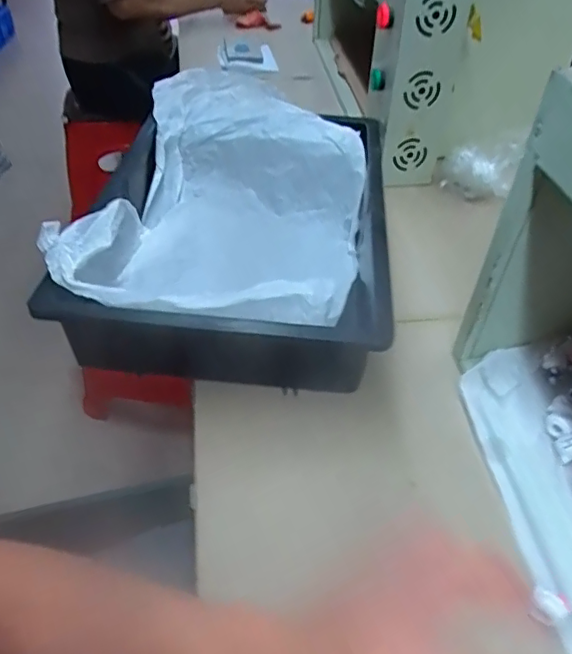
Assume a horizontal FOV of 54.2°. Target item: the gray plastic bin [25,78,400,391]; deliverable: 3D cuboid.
[{"bbox_3d":[-0.047,-0.136,0.672,0.315,0.118,0.488,5,43,2],"label":"gray plastic bin"}]

